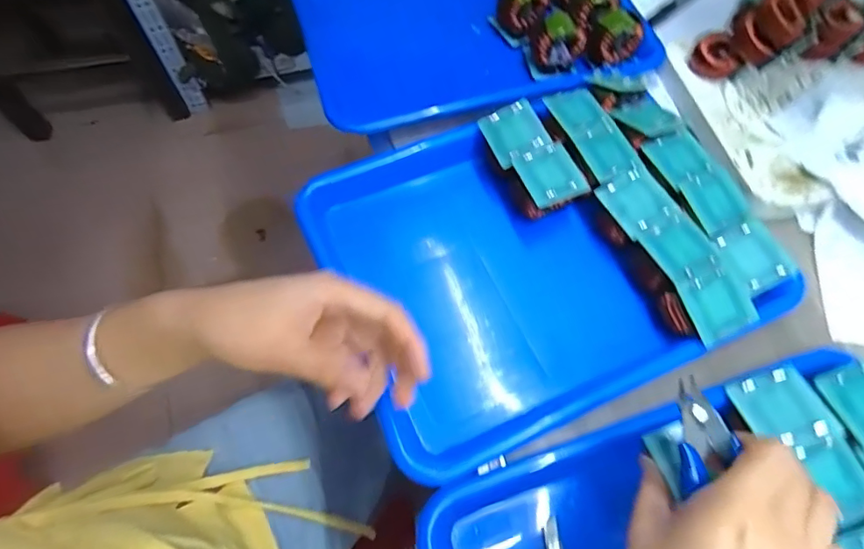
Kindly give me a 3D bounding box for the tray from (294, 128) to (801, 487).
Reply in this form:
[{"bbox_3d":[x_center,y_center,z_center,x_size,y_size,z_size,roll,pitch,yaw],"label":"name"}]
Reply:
[{"bbox_3d":[0.071,-0.010,0.394,0.285,0.067,0.242,-23,66,-8],"label":"tray"}]

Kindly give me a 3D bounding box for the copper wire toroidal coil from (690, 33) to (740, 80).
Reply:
[{"bbox_3d":[0.260,-0.201,0.463,0.031,0.026,0.034,3,64,0],"label":"copper wire toroidal coil"}]

